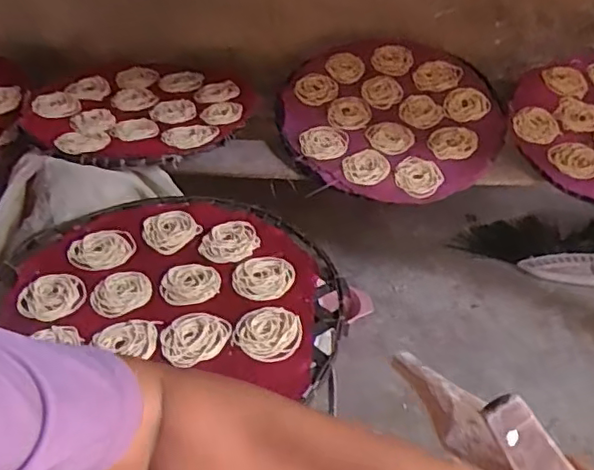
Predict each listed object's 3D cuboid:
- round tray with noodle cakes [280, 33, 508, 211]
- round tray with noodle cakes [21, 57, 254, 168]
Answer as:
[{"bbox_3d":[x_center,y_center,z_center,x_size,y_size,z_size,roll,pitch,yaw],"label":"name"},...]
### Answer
[{"bbox_3d":[0.153,-0.195,0.982,0.353,0.019,0.344,-1,56,1],"label":"round tray with noodle cakes"},{"bbox_3d":[-0.238,-0.200,0.952,0.306,0.037,0.320,-2,41,2],"label":"round tray with noodle cakes"}]

